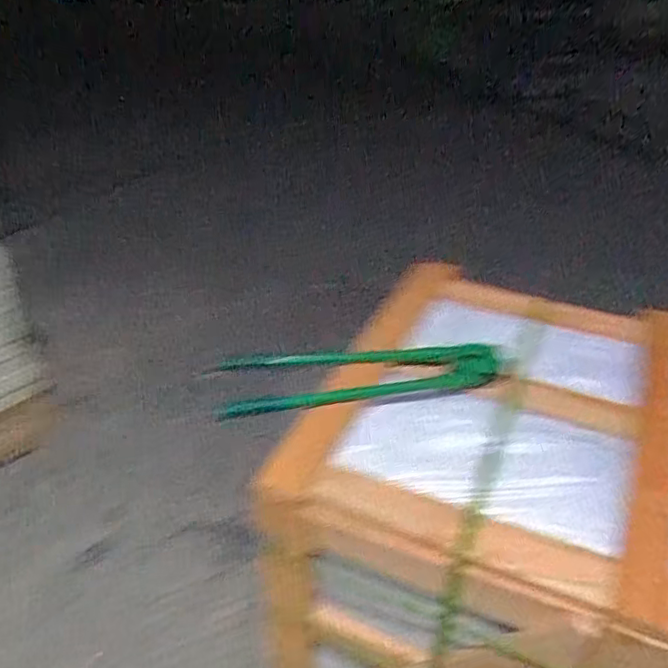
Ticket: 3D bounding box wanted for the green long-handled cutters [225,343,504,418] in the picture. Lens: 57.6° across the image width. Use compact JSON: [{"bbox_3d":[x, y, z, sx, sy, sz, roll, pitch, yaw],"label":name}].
[{"bbox_3d":[0.055,0.070,1.104,0.514,0.054,0.116,-5,36,-9],"label":"green long-handled cutters"}]

